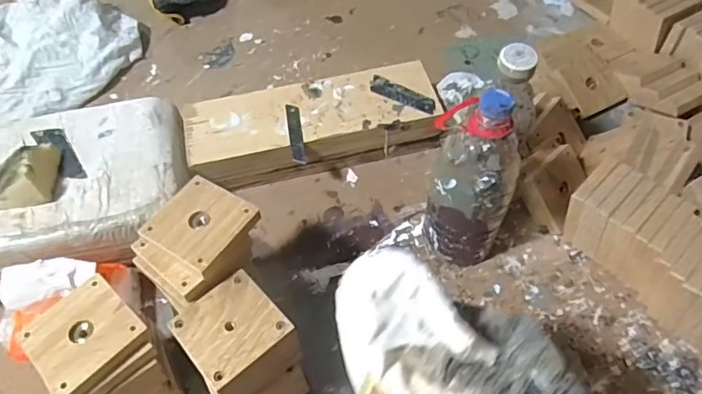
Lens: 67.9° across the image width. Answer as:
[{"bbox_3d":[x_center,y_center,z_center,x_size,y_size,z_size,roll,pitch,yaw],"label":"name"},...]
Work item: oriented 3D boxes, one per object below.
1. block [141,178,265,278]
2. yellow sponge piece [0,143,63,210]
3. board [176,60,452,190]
[{"bbox_3d":[-0.142,0.025,0.494,0.081,0.009,0.079,27,61,19],"label":"block"},{"bbox_3d":[-0.373,-0.032,0.594,0.067,0.039,0.086,-1,55,2],"label":"yellow sponge piece"},{"bbox_3d":[-0.049,-0.098,0.723,0.333,0.064,0.122,-12,56,-6],"label":"board"}]

